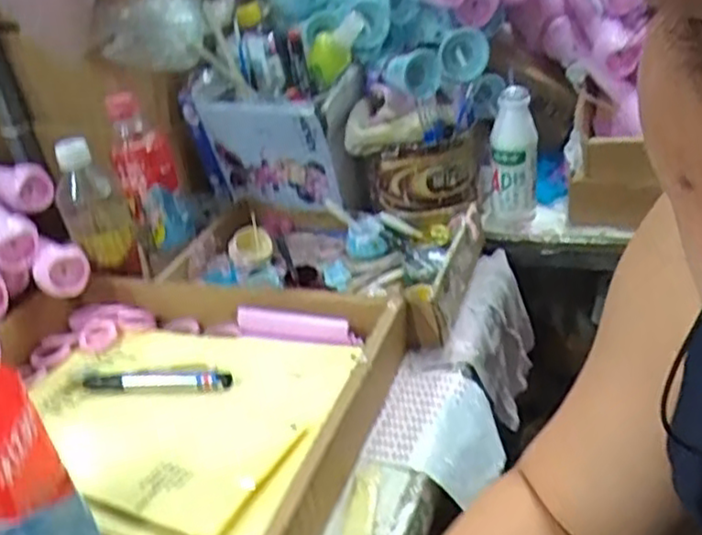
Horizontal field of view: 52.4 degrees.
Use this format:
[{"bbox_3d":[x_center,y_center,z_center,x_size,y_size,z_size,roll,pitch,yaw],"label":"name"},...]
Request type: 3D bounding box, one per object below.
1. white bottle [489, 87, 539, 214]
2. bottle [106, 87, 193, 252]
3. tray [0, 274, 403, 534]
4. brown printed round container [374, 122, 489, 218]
[{"bbox_3d":[0.181,-0.119,0.790,0.048,0.148,0.042,-2,31,10],"label":"white bottle"},{"bbox_3d":[-0.214,-0.105,0.761,0.064,0.157,0.066,-14,31,-11],"label":"bottle"},{"bbox_3d":[-0.174,0.111,0.568,0.362,0.055,0.348,5,33,20],"label":"tray"},{"bbox_3d":[0.090,-0.122,0.808,0.118,0.077,0.118,-6,31,3],"label":"brown printed round container"}]

